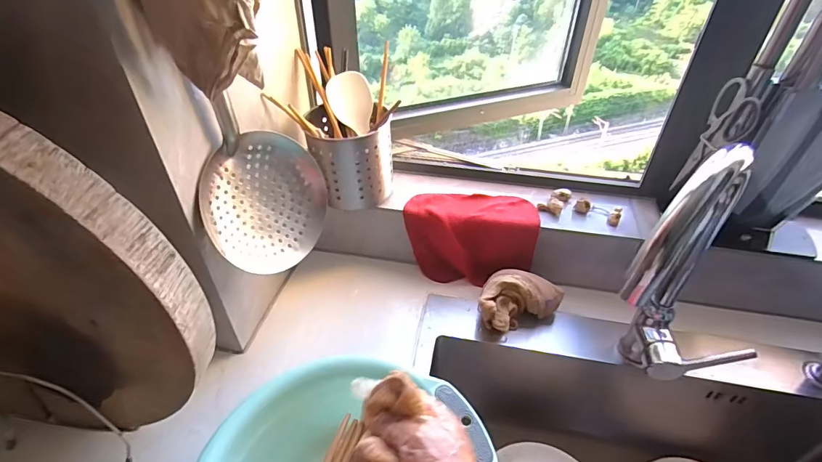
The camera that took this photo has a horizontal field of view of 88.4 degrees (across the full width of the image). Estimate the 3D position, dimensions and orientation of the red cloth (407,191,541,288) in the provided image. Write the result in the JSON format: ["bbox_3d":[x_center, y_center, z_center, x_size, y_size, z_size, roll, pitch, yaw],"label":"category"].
[{"bbox_3d":[0.092,0.017,0.679,0.192,0.121,0.092,6,40,6],"label":"red cloth"}]

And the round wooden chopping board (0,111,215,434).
[{"bbox_3d":[-0.331,0.046,0.349,0.308,0.348,0.050,6,40,6],"label":"round wooden chopping board"}]

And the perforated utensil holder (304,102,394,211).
[{"bbox_3d":[-0.093,-0.120,0.658,0.117,0.118,0.136,-7,41,-10],"label":"perforated utensil holder"}]

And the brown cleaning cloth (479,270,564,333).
[{"bbox_3d":[0.153,0.096,0.611,0.120,0.061,0.071,-18,43,-21],"label":"brown cleaning cloth"}]

